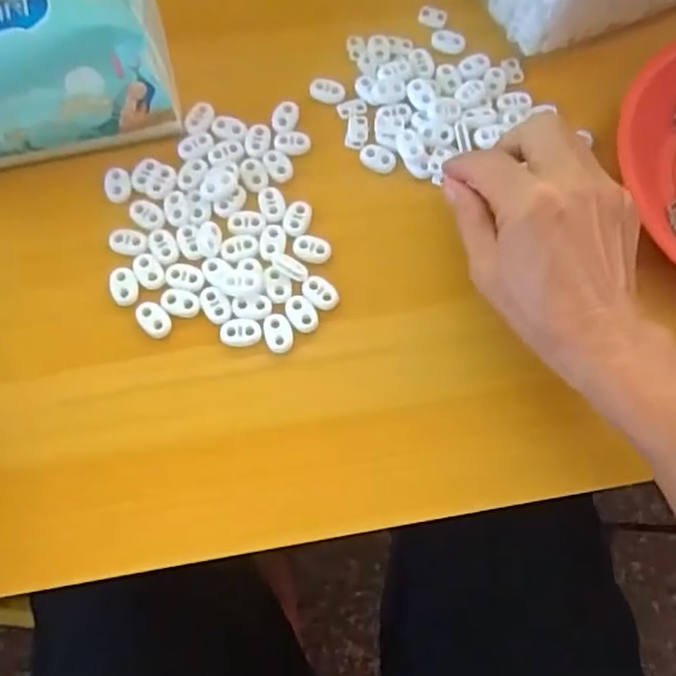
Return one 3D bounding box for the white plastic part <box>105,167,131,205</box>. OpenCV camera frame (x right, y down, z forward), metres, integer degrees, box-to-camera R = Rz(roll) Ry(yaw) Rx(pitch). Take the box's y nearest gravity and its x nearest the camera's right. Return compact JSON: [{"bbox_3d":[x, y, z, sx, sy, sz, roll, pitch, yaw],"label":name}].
[{"bbox_3d":[-0.132,-0.092,0.393,0.015,0.004,0.023,-6,74,-3],"label":"white plastic part"}]

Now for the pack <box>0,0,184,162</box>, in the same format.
[{"bbox_3d":[-0.172,-0.167,0.373,0.143,0.082,0.105,-12,74,-4],"label":"pack"}]

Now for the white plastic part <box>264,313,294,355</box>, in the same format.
[{"bbox_3d":[-0.033,-0.003,0.367,0.015,0.004,0.022,-15,74,-6],"label":"white plastic part"}]

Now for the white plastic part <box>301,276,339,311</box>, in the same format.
[{"bbox_3d":[-0.010,-0.026,0.374,0.023,0.004,0.015,43,77,11],"label":"white plastic part"}]

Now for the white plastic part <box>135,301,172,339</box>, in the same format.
[{"bbox_3d":[-0.103,-0.011,0.367,0.023,0.004,0.015,41,77,10],"label":"white plastic part"}]

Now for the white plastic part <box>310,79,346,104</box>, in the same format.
[{"bbox_3d":[-0.007,-0.158,0.419,0.022,0.004,0.015,17,74,4],"label":"white plastic part"}]

